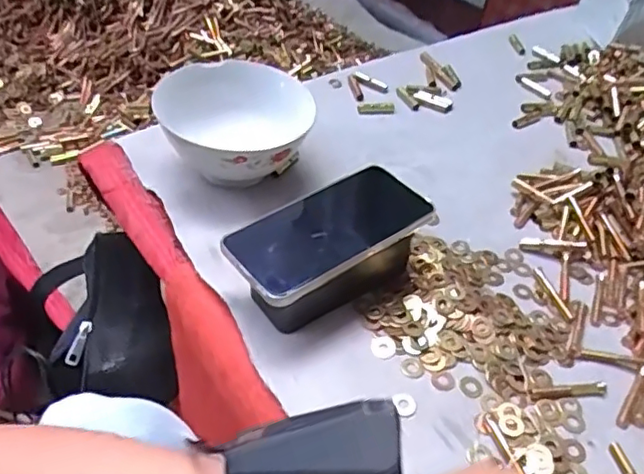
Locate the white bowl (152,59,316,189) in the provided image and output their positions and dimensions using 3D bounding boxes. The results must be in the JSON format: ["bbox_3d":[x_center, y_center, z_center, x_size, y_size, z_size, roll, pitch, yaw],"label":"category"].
[{"bbox_3d":[-0.090,-0.100,0.580,0.148,0.084,0.148,2,42,-2],"label":"white bowl"}]

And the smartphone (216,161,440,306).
[{"bbox_3d":[0.006,-0.007,0.469,0.159,0.010,0.079,-29,54,-25],"label":"smartphone"}]

